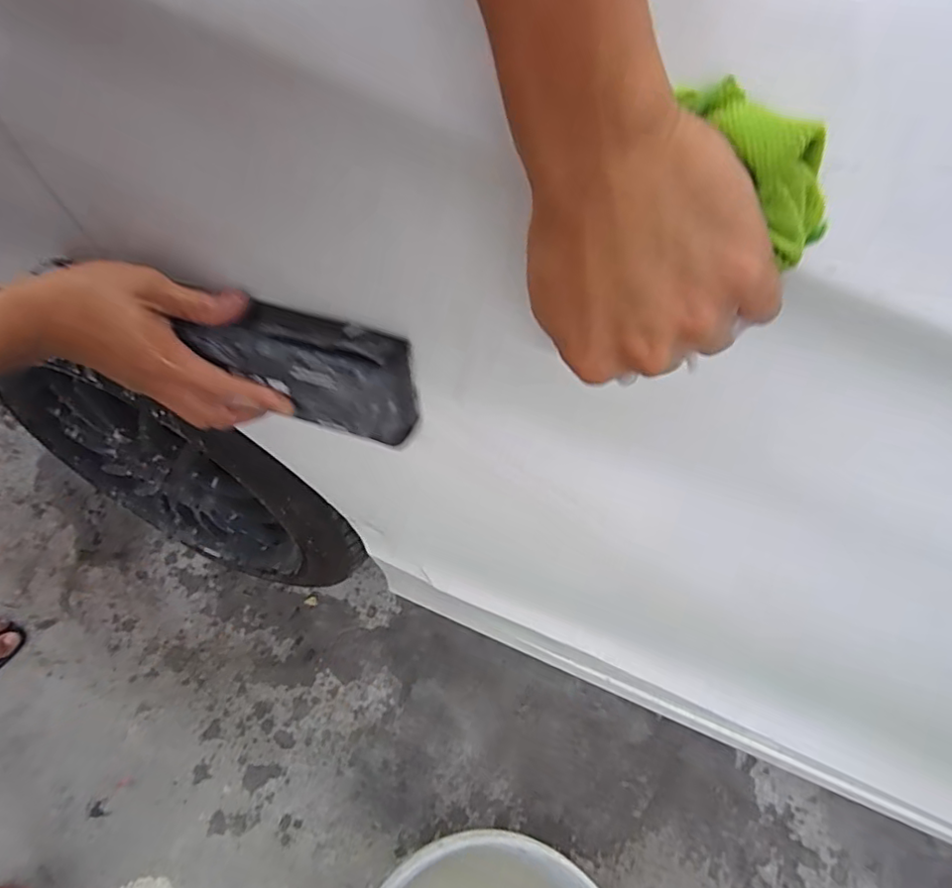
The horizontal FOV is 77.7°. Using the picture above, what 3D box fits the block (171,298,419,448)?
[{"bbox_3d":[-0.110,-0.052,0.390,0.141,0.068,0.043,20,58,10],"label":"block"}]

